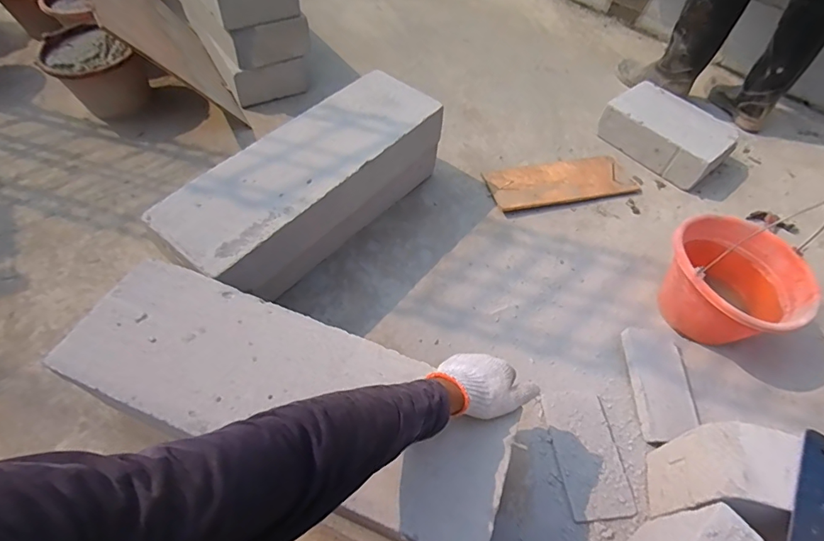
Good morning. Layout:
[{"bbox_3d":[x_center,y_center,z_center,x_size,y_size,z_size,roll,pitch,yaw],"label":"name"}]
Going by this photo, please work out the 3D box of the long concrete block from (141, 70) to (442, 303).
[{"bbox_3d":[-0.195,-0.158,0.906,0.222,0.213,0.576,31,58,17],"label":"long concrete block"}]

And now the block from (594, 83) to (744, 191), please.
[{"bbox_3d":[0.672,-0.361,1.187,0.179,0.104,0.303,-31,62,-24],"label":"block"}]

